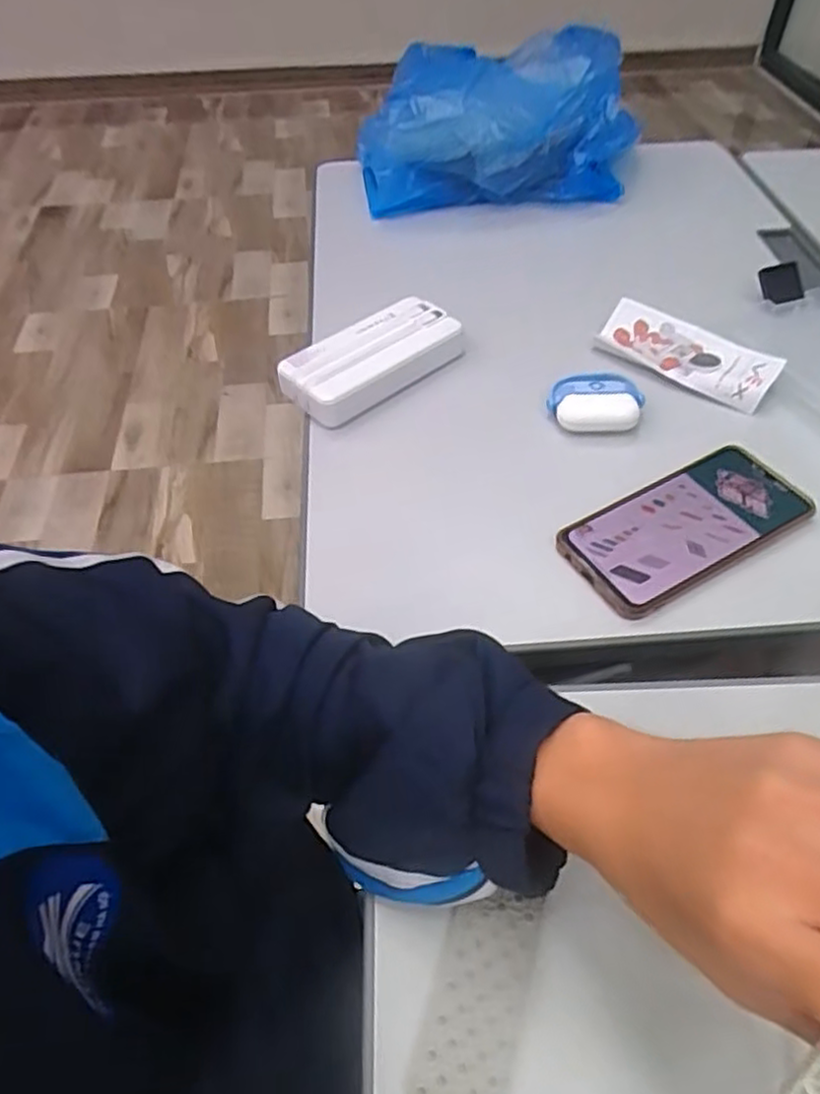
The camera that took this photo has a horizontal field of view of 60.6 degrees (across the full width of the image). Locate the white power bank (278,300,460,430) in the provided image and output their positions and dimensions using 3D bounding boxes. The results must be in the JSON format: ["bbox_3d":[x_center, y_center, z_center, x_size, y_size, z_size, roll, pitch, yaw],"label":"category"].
[{"bbox_3d":[-0.030,-0.151,0.558,0.143,0.028,0.068,-35,58,-25],"label":"white power bank"}]

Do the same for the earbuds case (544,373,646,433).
[{"bbox_3d":[0.137,-0.107,0.519,0.066,0.027,0.038,1,50,2],"label":"earbuds case"}]

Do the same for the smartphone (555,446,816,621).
[{"bbox_3d":[0.178,-0.013,0.455,0.158,0.014,0.076,-24,54,-18],"label":"smartphone"}]

